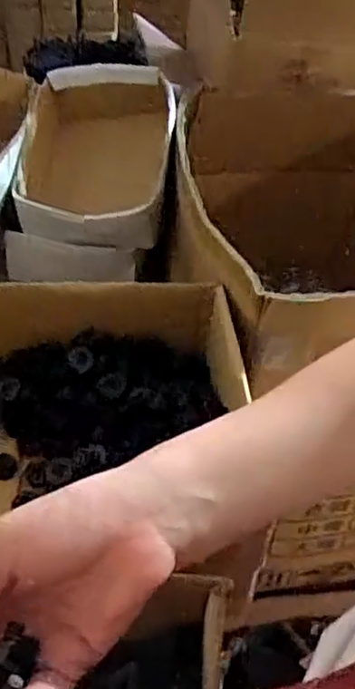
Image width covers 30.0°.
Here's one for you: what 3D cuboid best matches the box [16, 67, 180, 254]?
[{"bbox_3d":[-0.094,-0.213,0.775,0.172,0.145,0.262,1,43,-6],"label":"box"}]

